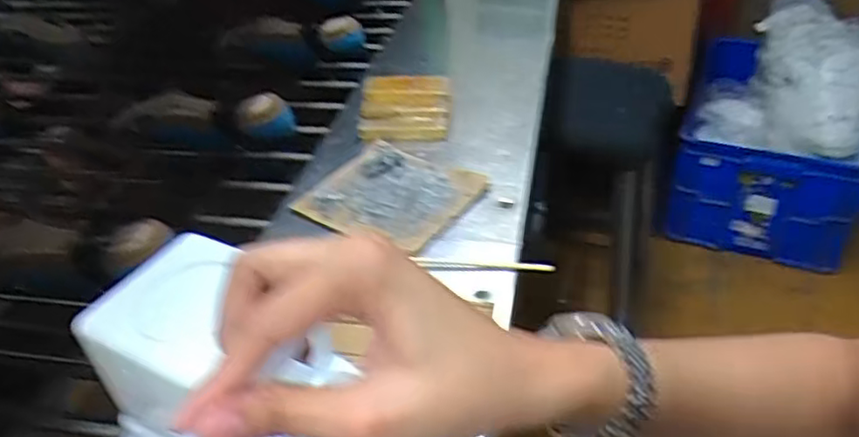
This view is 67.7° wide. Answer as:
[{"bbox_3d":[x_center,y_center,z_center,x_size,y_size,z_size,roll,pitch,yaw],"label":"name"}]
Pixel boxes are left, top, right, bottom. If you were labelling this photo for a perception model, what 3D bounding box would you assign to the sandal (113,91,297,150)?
[{"bbox_3d":[-0.278,-0.122,0.791,0.211,0.055,0.063,-2,39,6],"label":"sandal"}]

